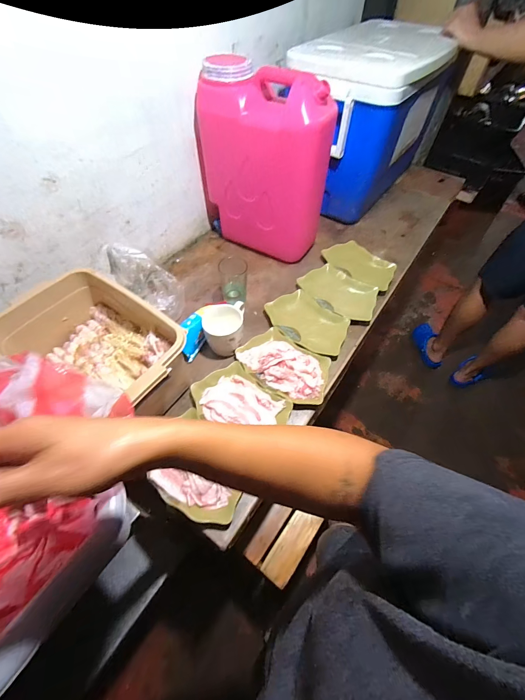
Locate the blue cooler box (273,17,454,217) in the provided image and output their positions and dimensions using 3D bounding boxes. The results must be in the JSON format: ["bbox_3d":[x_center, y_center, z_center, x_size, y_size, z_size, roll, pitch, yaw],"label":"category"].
[{"bbox_3d":[0.349,-0.756,0.998,0.329,0.400,0.613,33,61,19],"label":"blue cooler box"}]

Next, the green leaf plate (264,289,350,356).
[{"bbox_3d":[0.112,-0.070,0.777,0.211,0.035,0.148,33,61,19],"label":"green leaf plate"}]

